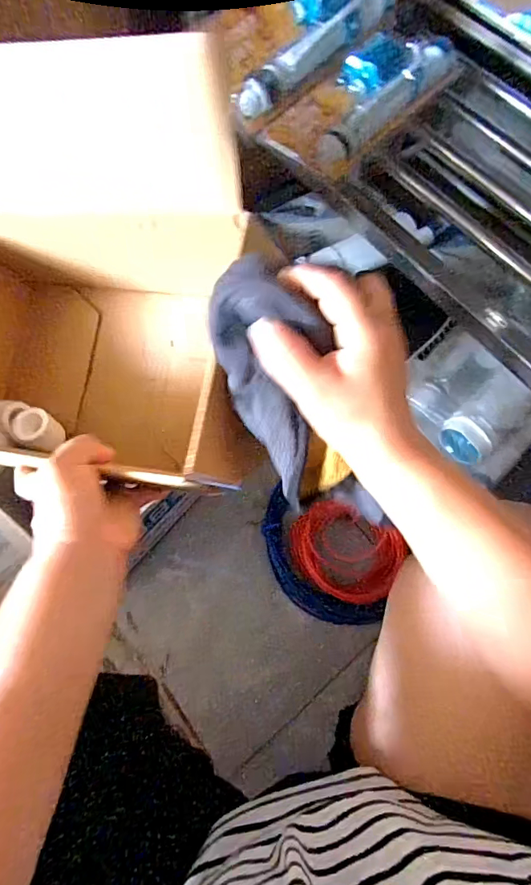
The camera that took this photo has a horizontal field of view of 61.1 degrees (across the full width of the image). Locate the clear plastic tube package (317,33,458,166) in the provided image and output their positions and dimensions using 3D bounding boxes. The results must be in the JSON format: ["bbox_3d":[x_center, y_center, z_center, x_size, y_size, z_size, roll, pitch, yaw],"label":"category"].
[{"bbox_3d":[0.125,-0.424,0.536,0.098,0.030,0.254,39,70,13],"label":"clear plastic tube package"}]

